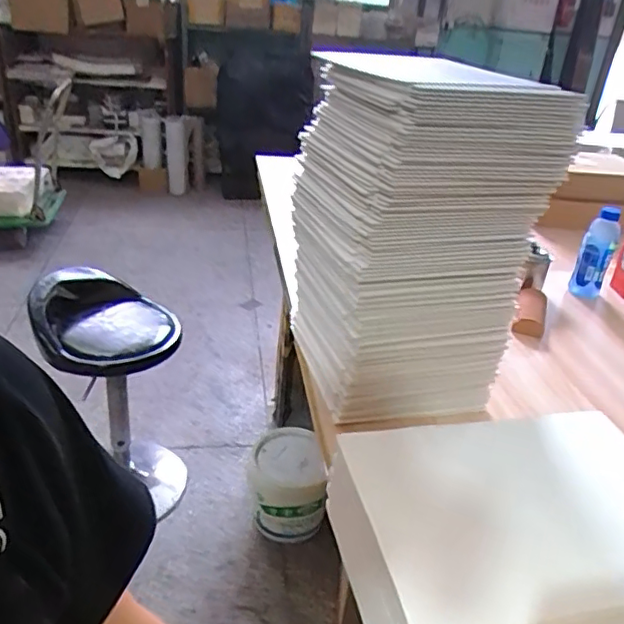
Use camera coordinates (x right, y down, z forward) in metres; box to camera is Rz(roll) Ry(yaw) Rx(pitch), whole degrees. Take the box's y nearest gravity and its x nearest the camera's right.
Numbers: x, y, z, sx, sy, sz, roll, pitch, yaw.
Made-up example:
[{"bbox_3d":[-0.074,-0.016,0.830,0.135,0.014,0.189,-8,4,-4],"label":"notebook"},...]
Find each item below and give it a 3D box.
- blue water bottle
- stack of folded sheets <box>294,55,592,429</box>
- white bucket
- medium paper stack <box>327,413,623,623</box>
[{"bbox_3d":[0.640,-0.130,1.317,0.068,0.201,0.062,18,32,20],"label":"blue water bottle"},{"bbox_3d":[0.143,-0.123,0.932,0.280,0.477,0.319,-6,32,-20],"label":"stack of folded sheets"},{"bbox_3d":[-0.074,0.501,1.691,0.196,0.223,0.256,3,30,-6],"label":"white bucket"},{"bbox_3d":[0.218,0.248,0.645,0.344,0.119,0.274,-1,31,-12],"label":"medium paper stack"}]

